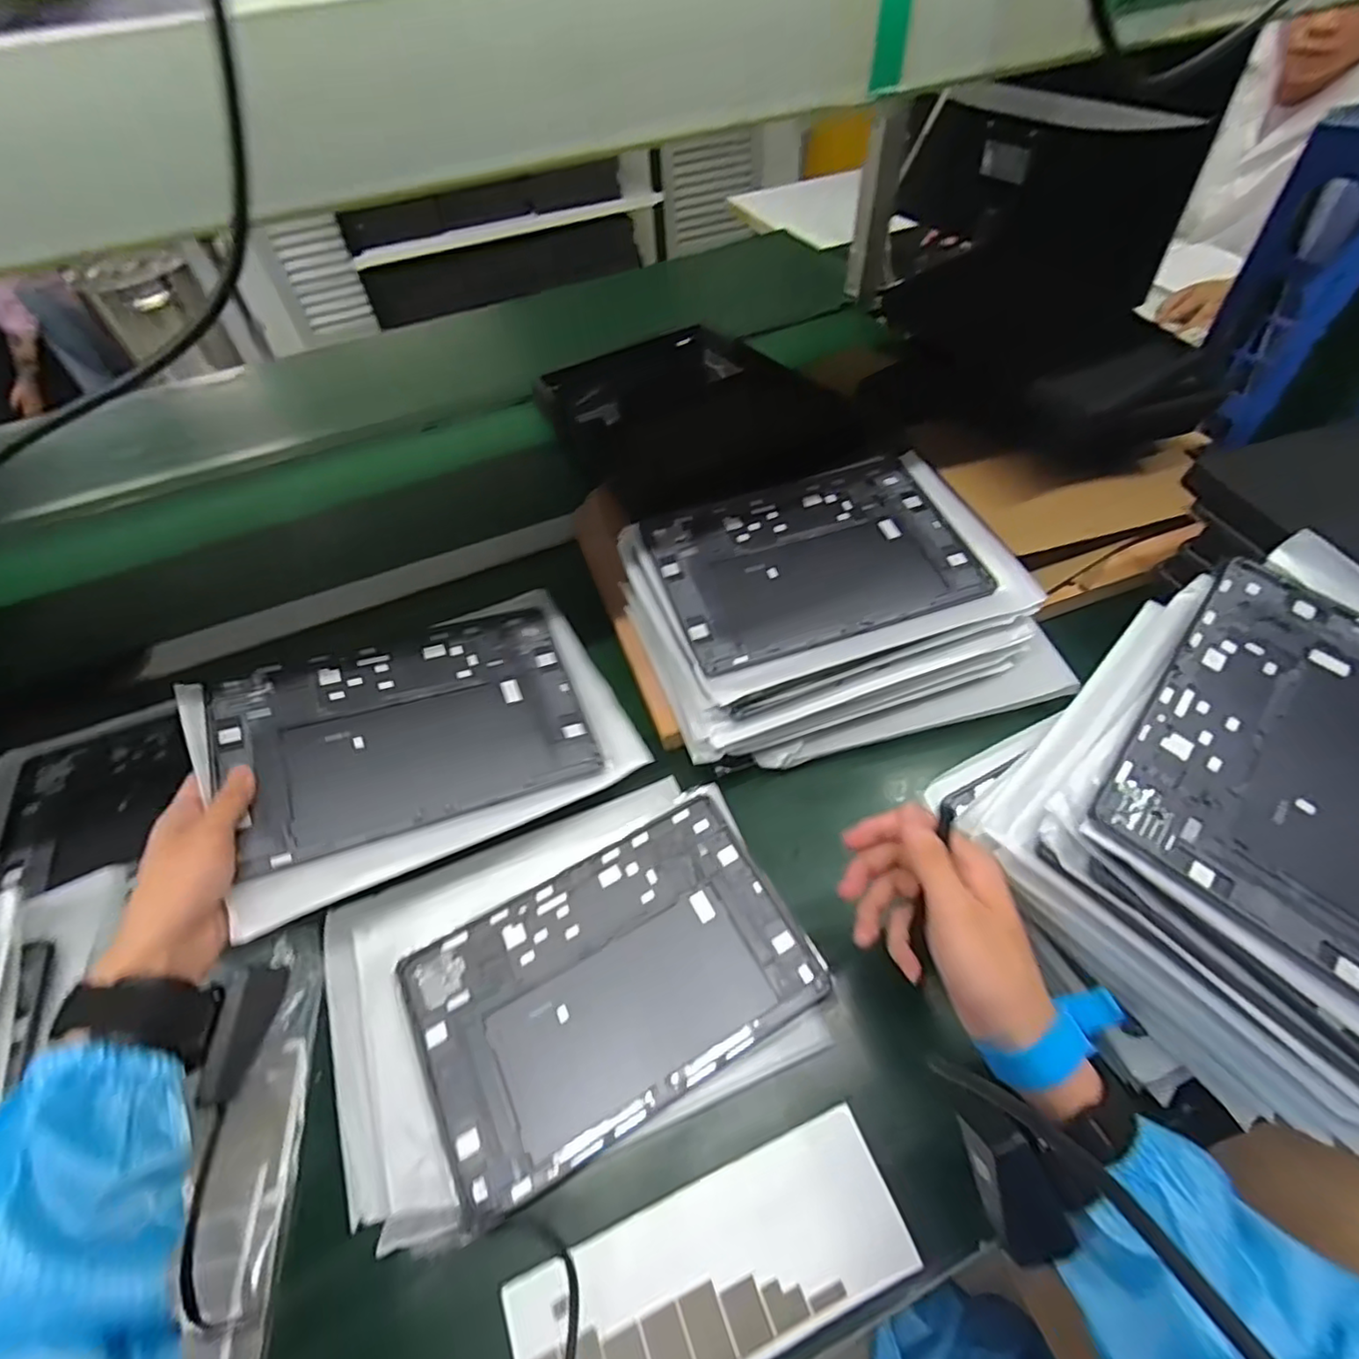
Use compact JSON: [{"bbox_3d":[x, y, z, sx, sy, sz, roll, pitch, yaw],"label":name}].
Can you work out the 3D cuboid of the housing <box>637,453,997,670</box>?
[{"bbox_3d":[0.111,-0.107,0.538,0.254,0.009,0.177,-16,60,-10],"label":"housing"}]

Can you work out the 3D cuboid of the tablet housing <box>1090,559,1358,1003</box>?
[{"bbox_3d":[0.355,0.043,0.356,0.164,0.007,0.255,37,64,21],"label":"tablet housing"}]

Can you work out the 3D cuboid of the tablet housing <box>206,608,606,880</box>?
[{"bbox_3d":[-0.201,0.032,0.484,0.247,0.006,0.168,-14,61,-25],"label":"tablet housing"}]

